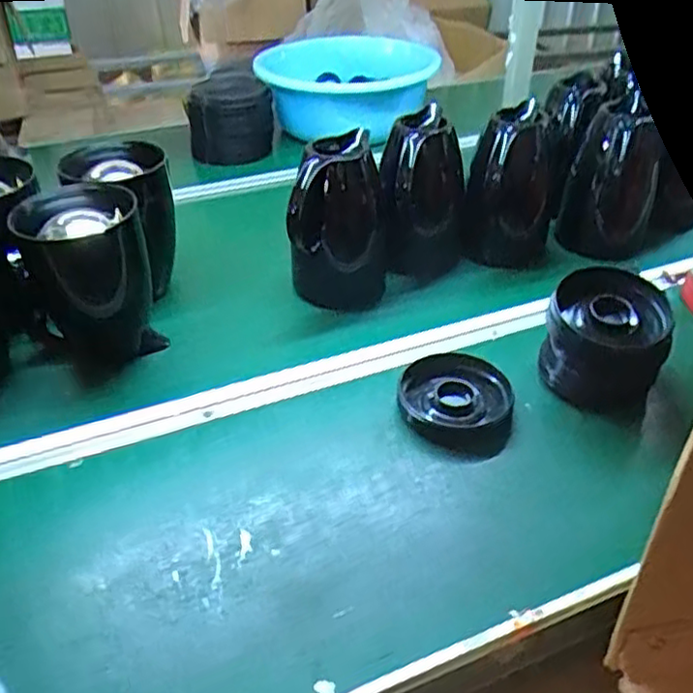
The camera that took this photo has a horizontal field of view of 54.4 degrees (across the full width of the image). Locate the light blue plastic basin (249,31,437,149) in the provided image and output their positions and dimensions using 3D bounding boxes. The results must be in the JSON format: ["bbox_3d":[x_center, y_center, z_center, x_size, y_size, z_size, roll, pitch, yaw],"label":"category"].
[{"bbox_3d":[0.006,-0.574,1.473,0.397,0.118,0.362,-2,39,-4],"label":"light blue plastic basin"}]

